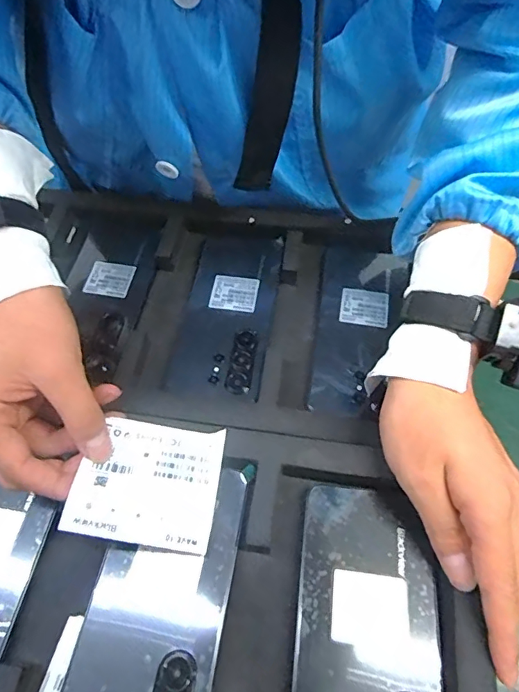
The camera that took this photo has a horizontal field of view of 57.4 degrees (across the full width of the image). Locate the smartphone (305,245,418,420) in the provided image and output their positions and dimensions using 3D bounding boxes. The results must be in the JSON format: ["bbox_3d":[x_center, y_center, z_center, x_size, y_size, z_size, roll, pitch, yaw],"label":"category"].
[{"bbox_3d":[0.084,-0.017,0.404,0.069,0.009,0.168,7,61,6],"label":"smartphone"}]

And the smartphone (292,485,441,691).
[{"bbox_3d":[0.057,0.163,0.255,0.073,0.016,0.166,5,61,5],"label":"smartphone"}]

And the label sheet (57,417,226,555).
[{"bbox_3d":[-0.067,0.081,0.287,0.081,0.006,0.071,13,54,-9],"label":"label sheet"}]

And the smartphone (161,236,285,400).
[{"bbox_3d":[-0.028,-0.037,0.417,0.079,0.006,0.176,7,61,6],"label":"smartphone"}]

